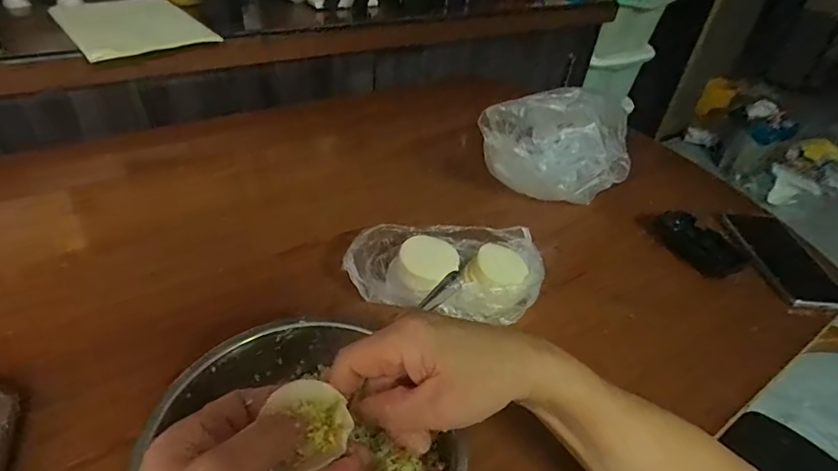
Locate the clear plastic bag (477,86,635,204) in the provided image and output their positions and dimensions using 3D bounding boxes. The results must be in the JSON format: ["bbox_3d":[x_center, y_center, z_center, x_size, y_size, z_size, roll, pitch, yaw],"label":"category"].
[{"bbox_3d":[0.174,-0.108,0.612,0.204,0.119,0.114,-26,49,-34],"label":"clear plastic bag"}]

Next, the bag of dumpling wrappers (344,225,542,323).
[{"bbox_3d":[0.028,0.025,0.498,0.196,0.048,0.119,2,39,-7],"label":"bag of dumpling wrappers"}]

